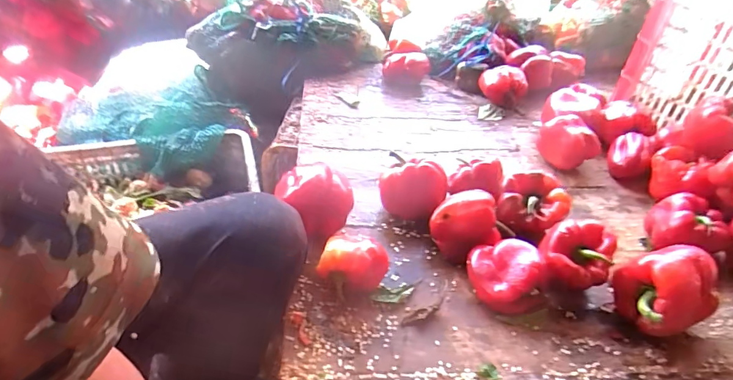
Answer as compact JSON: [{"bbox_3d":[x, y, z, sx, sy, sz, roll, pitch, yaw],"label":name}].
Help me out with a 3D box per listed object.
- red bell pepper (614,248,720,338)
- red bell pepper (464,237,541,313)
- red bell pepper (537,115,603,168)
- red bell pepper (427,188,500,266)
[{"bbox_3d":[0.368,0.126,0.552,0.106,0.098,0.073,-3,40,-12],"label":"red bell pepper"},{"bbox_3d":[0.177,0.107,0.574,0.097,0.066,0.069,22,41,19],"label":"red bell pepper"},{"bbox_3d":[0.357,-0.083,0.827,0.075,0.085,0.097,-11,42,-20],"label":"red bell pepper"},{"bbox_3d":[0.139,0.050,0.629,0.075,0.084,0.091,-28,50,-35],"label":"red bell pepper"}]

